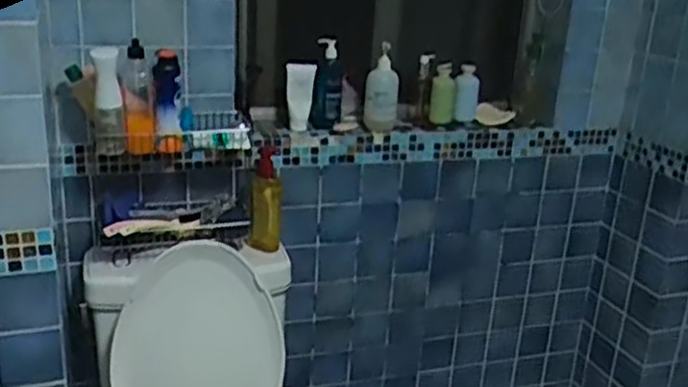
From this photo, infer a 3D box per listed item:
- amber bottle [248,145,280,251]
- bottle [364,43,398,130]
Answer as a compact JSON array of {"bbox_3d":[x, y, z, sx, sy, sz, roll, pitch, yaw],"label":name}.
[{"bbox_3d":[-0.170,0.012,1.564,0.067,0.198,0.051,1,20,-7],"label":"amber bottle"},{"bbox_3d":[0.088,-0.240,1.675,0.078,0.184,0.057,5,20,4],"label":"bottle"}]

